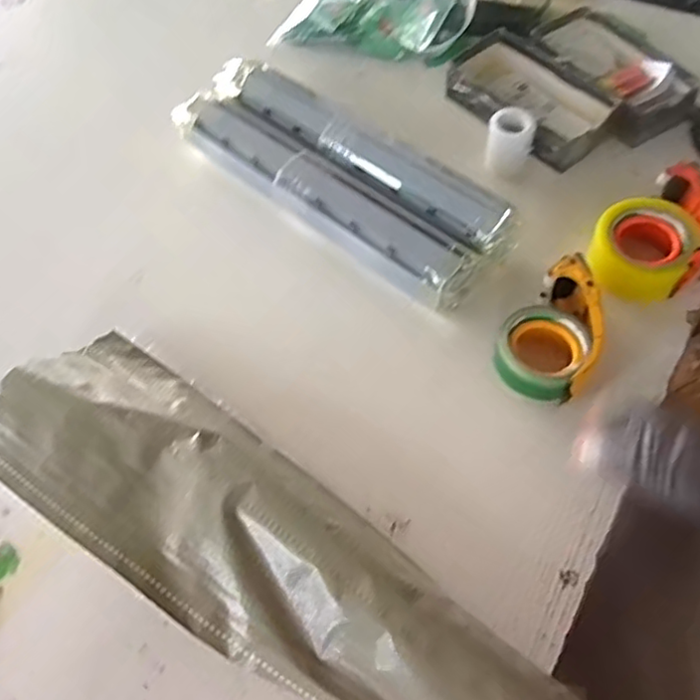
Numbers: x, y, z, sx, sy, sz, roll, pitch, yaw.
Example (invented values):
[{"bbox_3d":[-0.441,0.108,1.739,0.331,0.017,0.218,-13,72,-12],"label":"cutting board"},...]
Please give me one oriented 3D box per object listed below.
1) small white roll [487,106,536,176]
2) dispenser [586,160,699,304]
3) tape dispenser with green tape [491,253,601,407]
[{"bbox_3d":[0.200,-0.259,0.788,0.056,0.057,0.058,8,60,8],"label":"small white roll"},{"bbox_3d":[0.342,-0.132,0.710,0.112,0.061,0.163,27,64,19],"label":"dispenser"},{"bbox_3d":[0.206,-0.020,0.643,0.093,0.061,0.156,19,62,15],"label":"tape dispenser with green tape"}]

